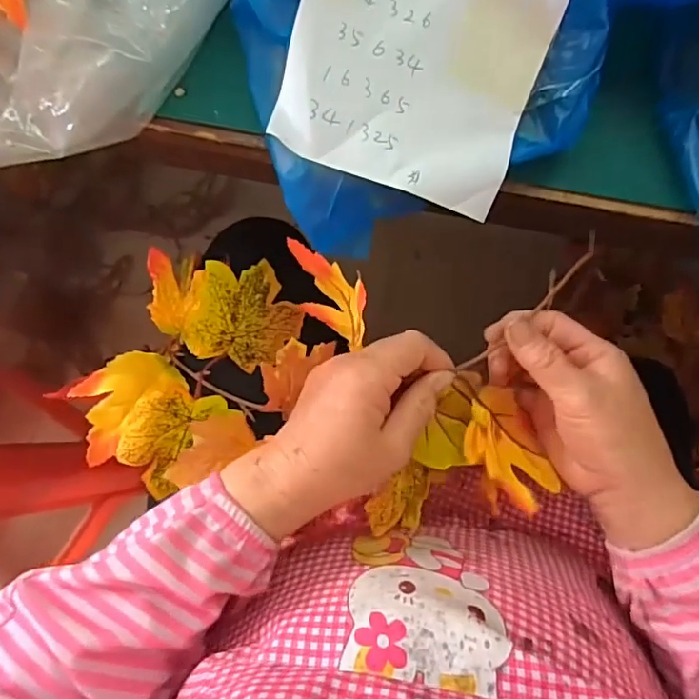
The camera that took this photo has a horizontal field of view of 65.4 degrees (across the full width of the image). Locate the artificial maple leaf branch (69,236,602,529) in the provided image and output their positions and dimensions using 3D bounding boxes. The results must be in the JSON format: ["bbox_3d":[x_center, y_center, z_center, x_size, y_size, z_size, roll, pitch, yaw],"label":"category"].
[{"bbox_3d":[-0.030,0.019,0.380,0.336,0.071,0.180,7,78,17],"label":"artificial maple leaf branch"}]

